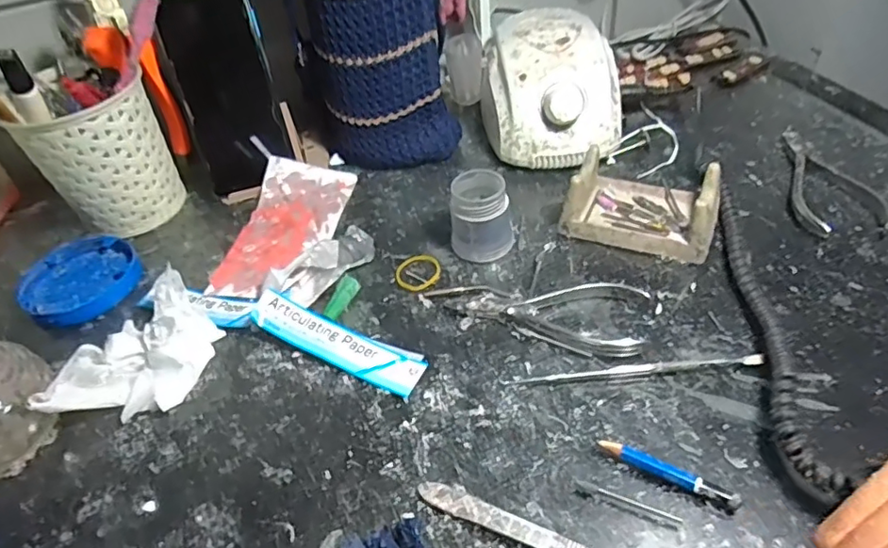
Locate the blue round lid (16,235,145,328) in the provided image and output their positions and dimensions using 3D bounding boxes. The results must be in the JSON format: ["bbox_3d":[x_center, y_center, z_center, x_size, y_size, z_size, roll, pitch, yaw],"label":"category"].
[{"bbox_3d":[-0.271,0.003,0.429,0.087,0.010,0.078,28,55,30],"label":"blue round lid"}]

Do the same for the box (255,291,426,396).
[{"bbox_3d":[-0.066,0.042,0.353,0.115,0.009,0.028,21,62,17],"label":"box"}]

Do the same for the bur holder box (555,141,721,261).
[{"bbox_3d":[0.140,-0.052,0.403,0.095,0.043,0.064,16,50,22],"label":"bur holder box"}]

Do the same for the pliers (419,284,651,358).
[{"bbox_3d":[0.055,0.024,0.361,0.135,0.009,0.055,2,46,10],"label":"pliers"}]

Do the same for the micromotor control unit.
[{"bbox_3d":[0.088,-0.156,0.485,0.107,0.082,0.138,-1,45,7],"label":"micromotor control unit"}]

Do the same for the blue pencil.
[{"bbox_3d":[0.107,0.096,0.279,0.064,0.010,0.007,19,51,24],"label":"blue pencil"}]

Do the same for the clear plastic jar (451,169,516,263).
[{"bbox_3d":[0.026,-0.039,0.399,0.041,0.049,0.038,-4,45,4],"label":"clear plastic jar"}]

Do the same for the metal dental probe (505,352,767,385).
[{"bbox_3d":[0.106,0.054,0.323,0.141,0.008,0.007,-5,45,2],"label":"metal dental probe"}]

